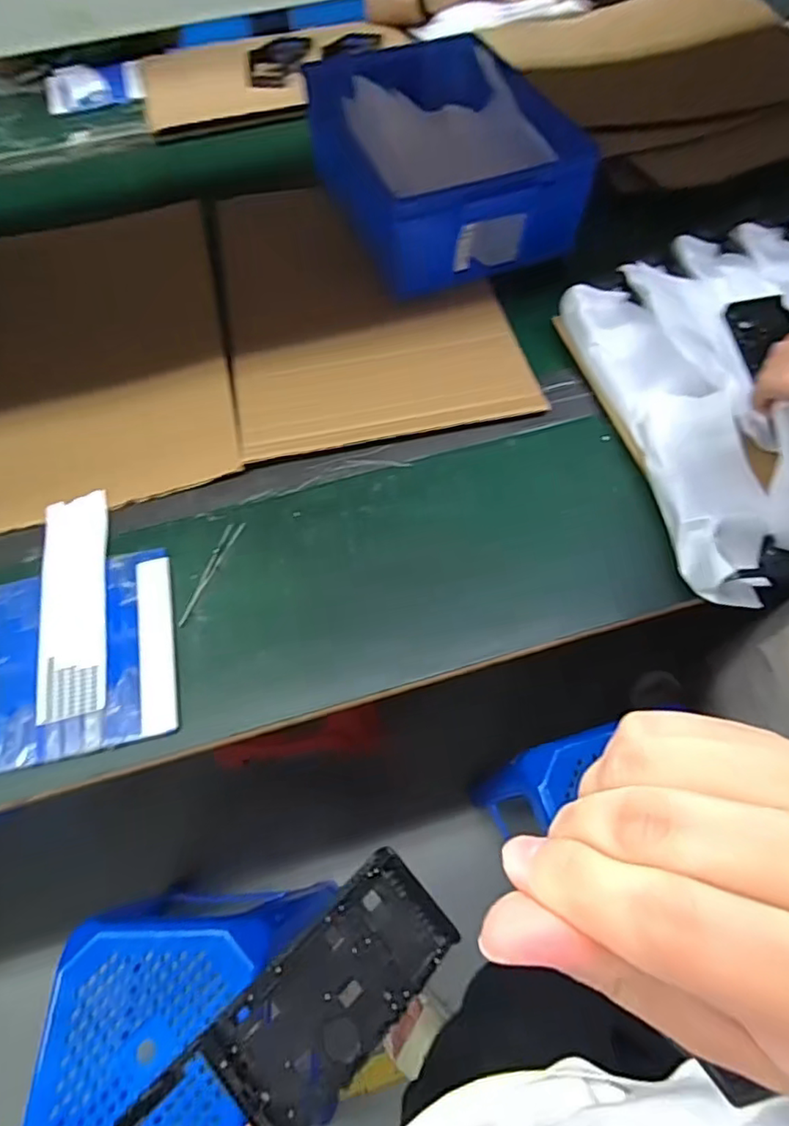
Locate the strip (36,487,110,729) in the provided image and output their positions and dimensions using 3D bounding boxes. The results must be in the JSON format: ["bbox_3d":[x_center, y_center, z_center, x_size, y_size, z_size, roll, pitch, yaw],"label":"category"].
[{"bbox_3d":[-0.347,0.038,0.634,0.072,0.007,0.259,-13,62,-3],"label":"strip"}]

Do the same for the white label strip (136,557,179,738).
[{"bbox_3d":[-0.247,0.079,0.609,0.035,0.005,0.192,-12,57,-5],"label":"white label strip"}]

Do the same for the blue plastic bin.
[{"bbox_3d":[0.066,-0.598,0.881,0.323,0.162,0.387,-14,57,-7],"label":"blue plastic bin"}]

